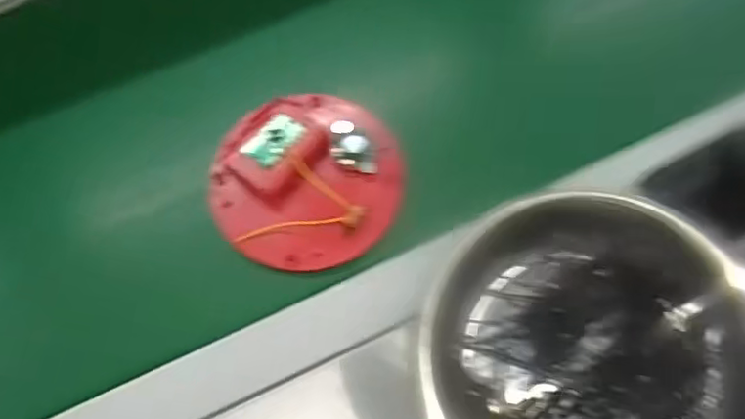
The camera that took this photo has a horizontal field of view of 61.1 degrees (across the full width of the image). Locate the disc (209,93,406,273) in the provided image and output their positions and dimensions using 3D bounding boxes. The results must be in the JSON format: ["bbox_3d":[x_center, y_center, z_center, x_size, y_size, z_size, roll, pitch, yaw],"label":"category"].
[{"bbox_3d":[-0.042,-0.022,0.418,0.115,0.037,0.120,-1,67,2],"label":"disc"}]

